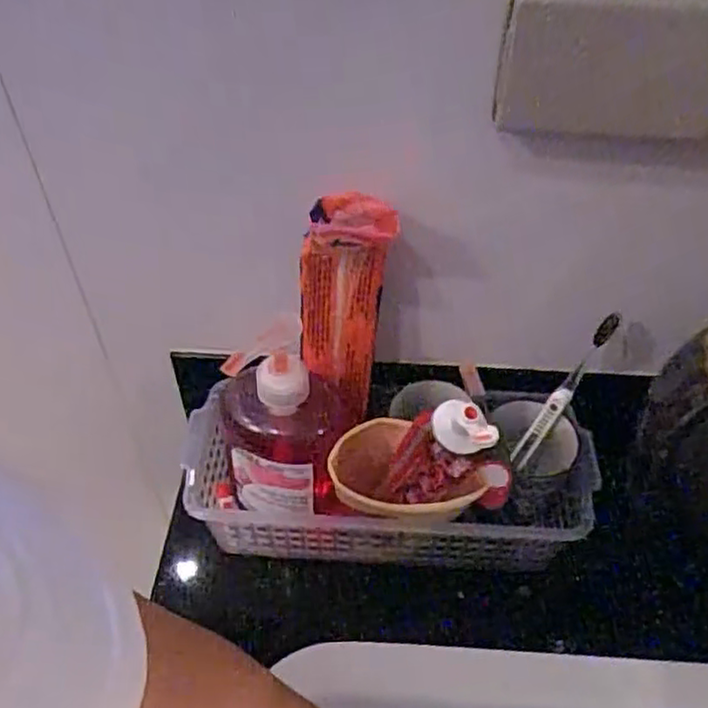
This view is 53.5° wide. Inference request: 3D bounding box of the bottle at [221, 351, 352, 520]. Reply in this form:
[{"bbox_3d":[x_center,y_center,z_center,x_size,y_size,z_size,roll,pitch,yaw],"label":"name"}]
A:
[{"bbox_3d":[-0.049,0.068,0.511,0.090,0.159,0.069,-6,48,-5],"label":"bottle"}]

